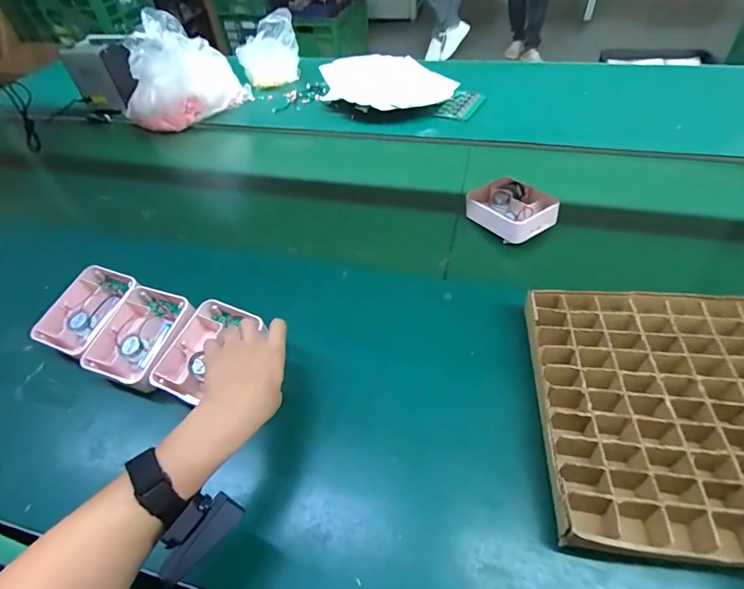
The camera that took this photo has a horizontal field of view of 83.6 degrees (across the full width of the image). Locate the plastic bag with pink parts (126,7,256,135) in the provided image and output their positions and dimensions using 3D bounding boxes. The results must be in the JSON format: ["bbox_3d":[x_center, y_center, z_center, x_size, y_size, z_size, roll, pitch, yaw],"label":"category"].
[{"bbox_3d":[-0.469,-0.543,1.012,0.216,0.229,0.251,28,57,26],"label":"plastic bag with pink parts"}]

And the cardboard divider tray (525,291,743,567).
[{"bbox_3d":[0.387,0.123,0.441,0.404,0.042,0.288,2,50,8],"label":"cardboard divider tray"}]

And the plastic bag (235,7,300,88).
[{"bbox_3d":[-0.275,-0.640,1.103,0.160,0.161,0.096,-13,49,-5],"label":"plastic bag"}]

